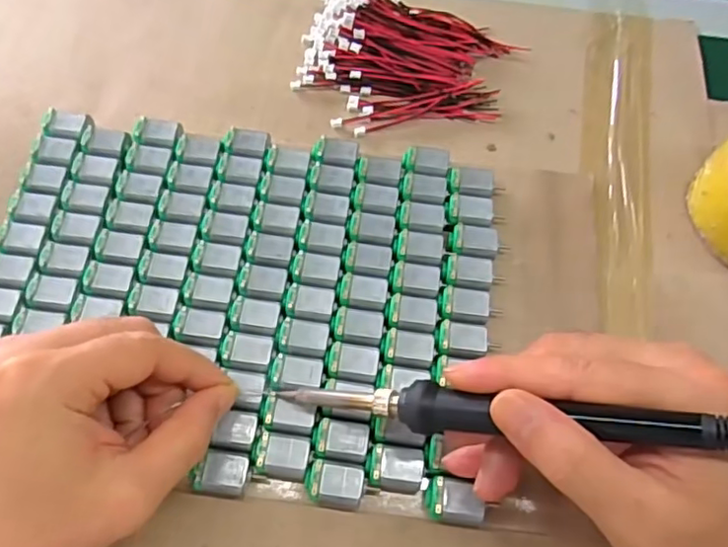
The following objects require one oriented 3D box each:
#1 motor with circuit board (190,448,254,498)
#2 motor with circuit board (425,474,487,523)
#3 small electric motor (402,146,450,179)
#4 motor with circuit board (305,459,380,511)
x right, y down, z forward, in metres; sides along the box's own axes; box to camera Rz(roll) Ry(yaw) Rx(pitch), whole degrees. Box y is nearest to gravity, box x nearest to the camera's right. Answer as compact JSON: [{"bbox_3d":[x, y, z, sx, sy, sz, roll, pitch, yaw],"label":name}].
[{"bbox_3d":[-0.065,0.095,0.288,0.025,0.015,0.018,9,64,3],"label":"motor with circuit board"},{"bbox_3d":[0.042,0.106,0.286,0.027,0.014,0.019,5,64,1],"label":"motor with circuit board"},{"bbox_3d":[0.037,-0.064,0.363,0.026,0.013,0.019,9,64,3],"label":"small electric motor"},{"bbox_3d":[-0.011,0.100,0.287,0.032,0.016,0.019,10,64,4],"label":"motor with circuit board"}]

